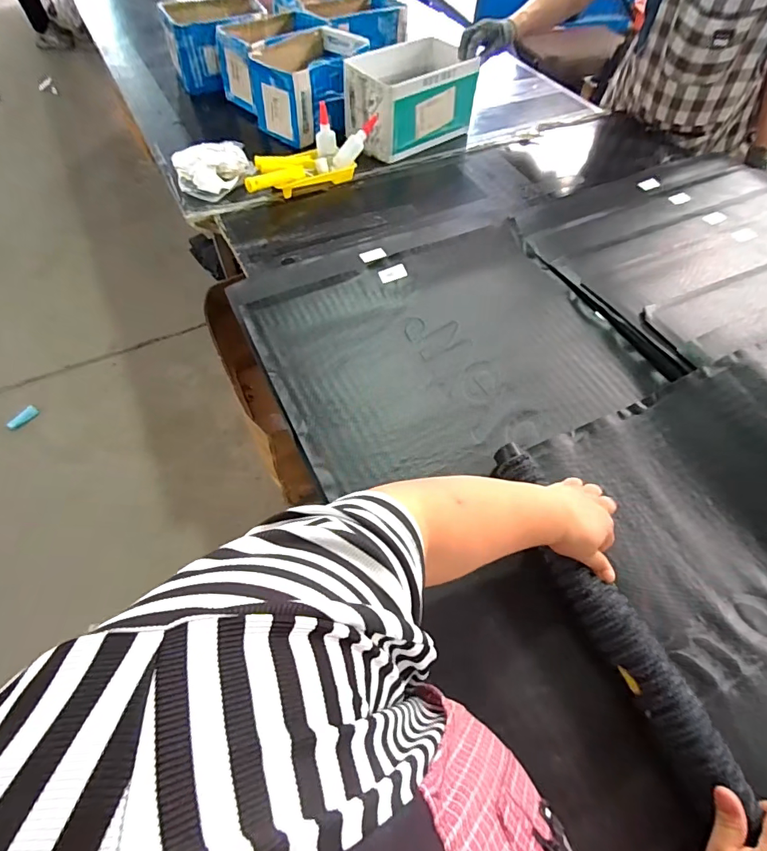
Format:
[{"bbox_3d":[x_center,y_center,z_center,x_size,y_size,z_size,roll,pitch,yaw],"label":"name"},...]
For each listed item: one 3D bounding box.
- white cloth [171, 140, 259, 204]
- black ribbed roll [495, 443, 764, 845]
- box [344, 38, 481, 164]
[{"bbox_3d":[-0.375,-0.569,0.978,0.162,0.046,0.153,-16,60,-12],"label":"white cloth"},{"bbox_3d":[0.283,0.267,0.477,0.056,0.046,0.570,-20,63,-15],"label":"black ribbed roll"},{"bbox_3d":[0.066,-0.794,1.080,0.302,0.164,0.176,-37,67,-22],"label":"box"}]

